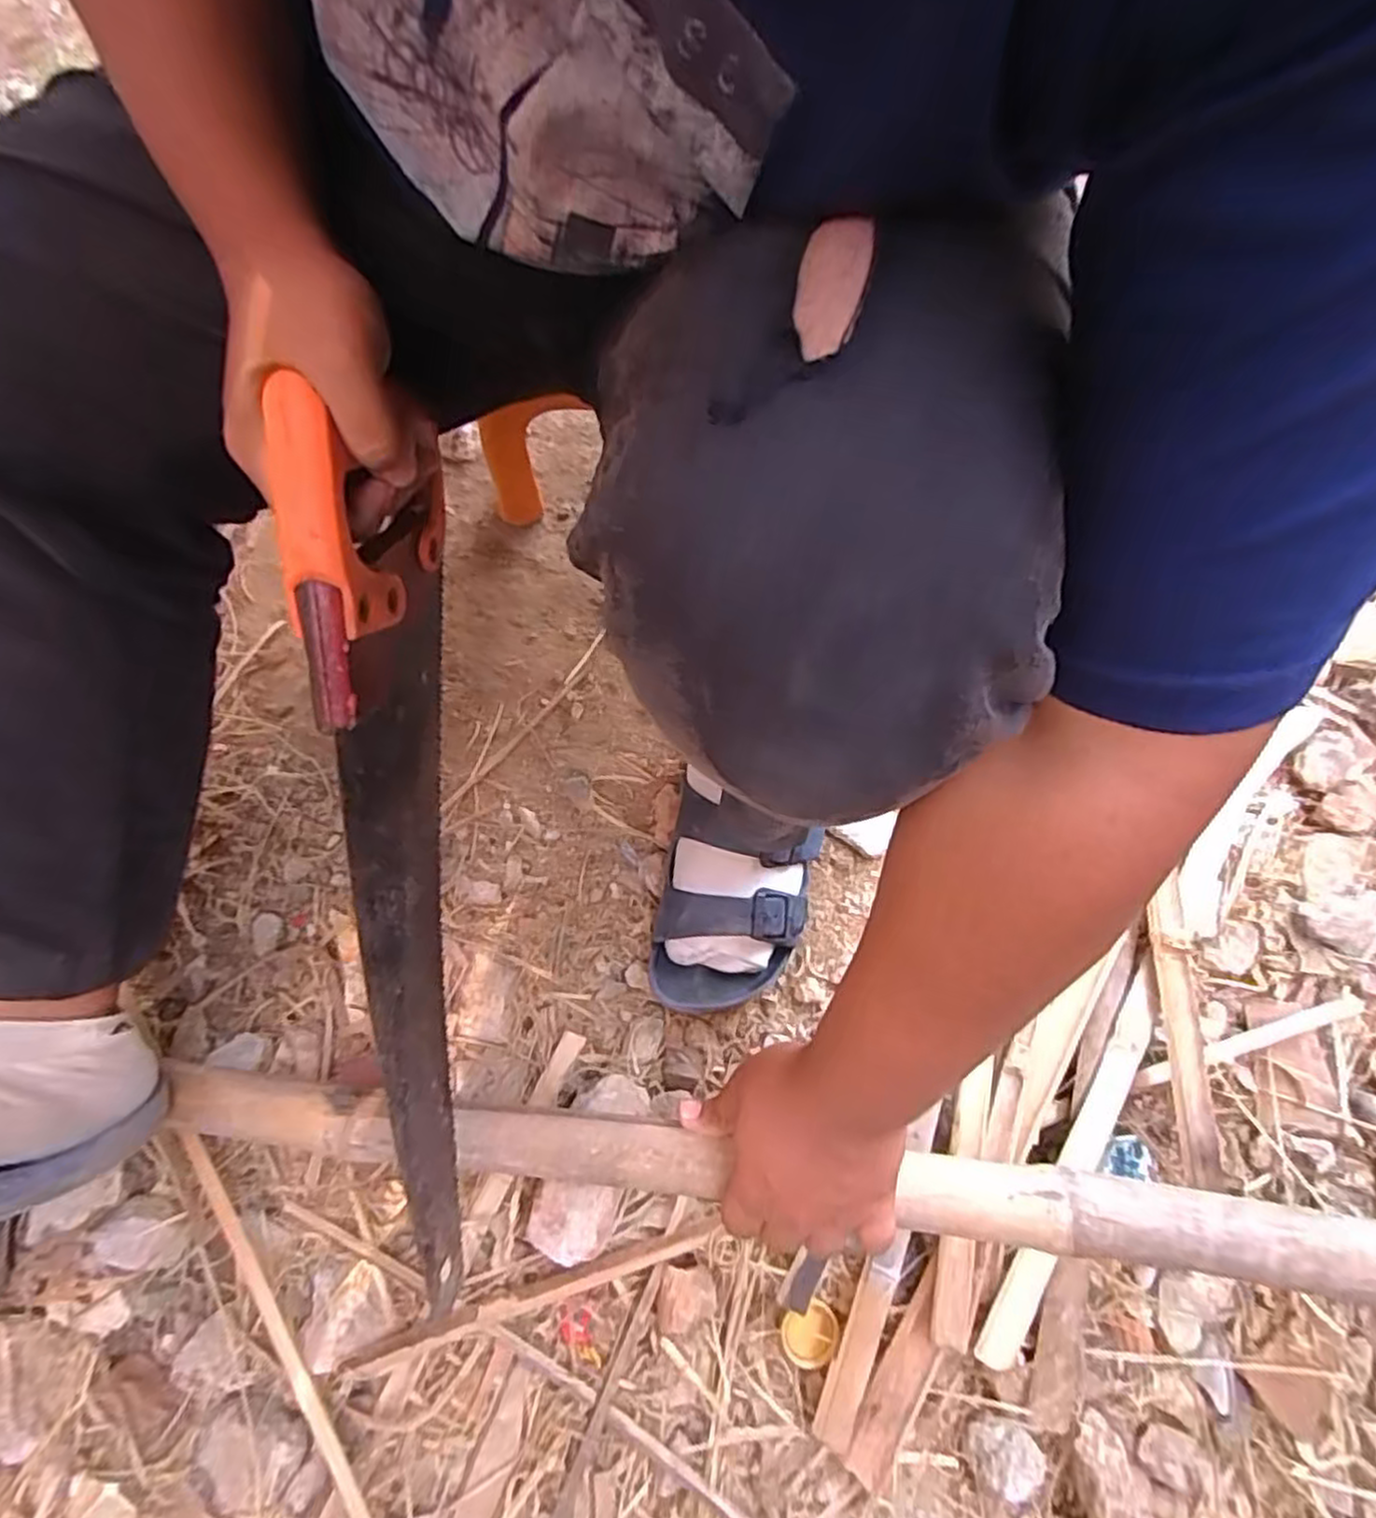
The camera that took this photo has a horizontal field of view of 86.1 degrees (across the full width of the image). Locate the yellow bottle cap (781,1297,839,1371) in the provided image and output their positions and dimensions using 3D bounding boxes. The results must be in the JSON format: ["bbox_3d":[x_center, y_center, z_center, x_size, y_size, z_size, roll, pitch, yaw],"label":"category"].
[{"bbox_3d":[0.085,0.399,0.510,0.040,0.010,0.036,-23,77,-5],"label":"yellow bottle cap"}]

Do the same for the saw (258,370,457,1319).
[{"bbox_3d":[-0.152,0.071,0.408,0.031,0.115,0.469,0,104,3],"label":"saw"}]

